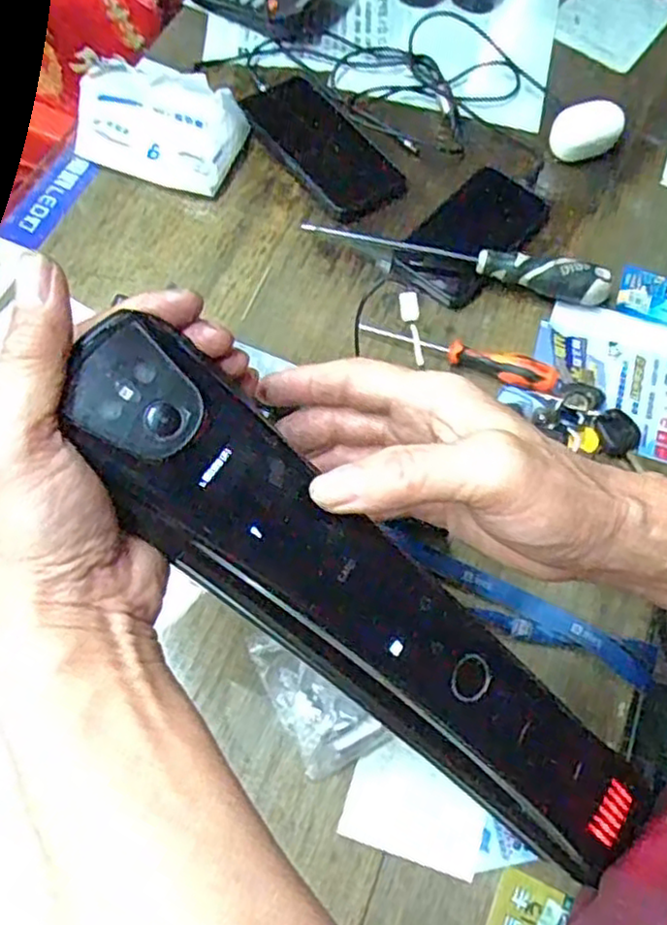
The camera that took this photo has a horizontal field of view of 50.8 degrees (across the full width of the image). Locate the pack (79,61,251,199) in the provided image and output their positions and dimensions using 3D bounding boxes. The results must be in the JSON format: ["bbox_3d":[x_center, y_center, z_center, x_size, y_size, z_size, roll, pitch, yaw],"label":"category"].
[{"bbox_3d":[-0.151,-0.298,0.613,0.148,0.064,0.086,22,66,6],"label":"pack"}]

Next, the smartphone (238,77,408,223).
[{"bbox_3d":[-0.014,-0.290,0.637,0.077,0.018,0.161,-37,73,-19],"label":"smartphone"}]

